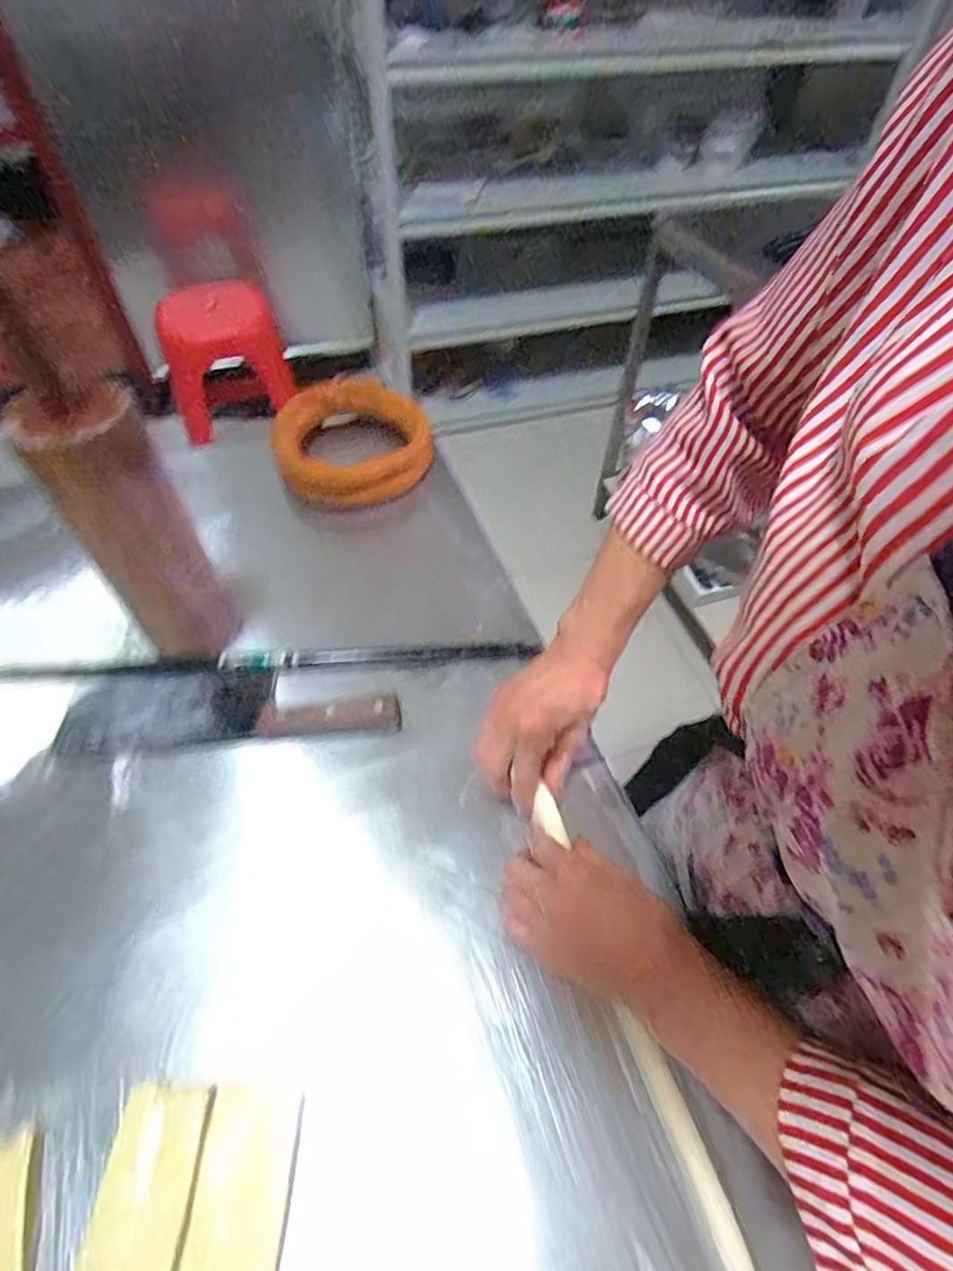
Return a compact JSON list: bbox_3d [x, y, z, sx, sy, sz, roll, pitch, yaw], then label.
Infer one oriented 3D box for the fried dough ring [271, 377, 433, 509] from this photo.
[{"bbox_3d":[-0.150,-0.237,0.717,0.180,0.047,0.184,-1,54,1],"label":"fried dough ring"}]

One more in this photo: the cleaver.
[{"bbox_3d":[-0.211,0.058,0.516,0.282,0.018,0.072,-4,54,-2],"label":"cleaver"}]

